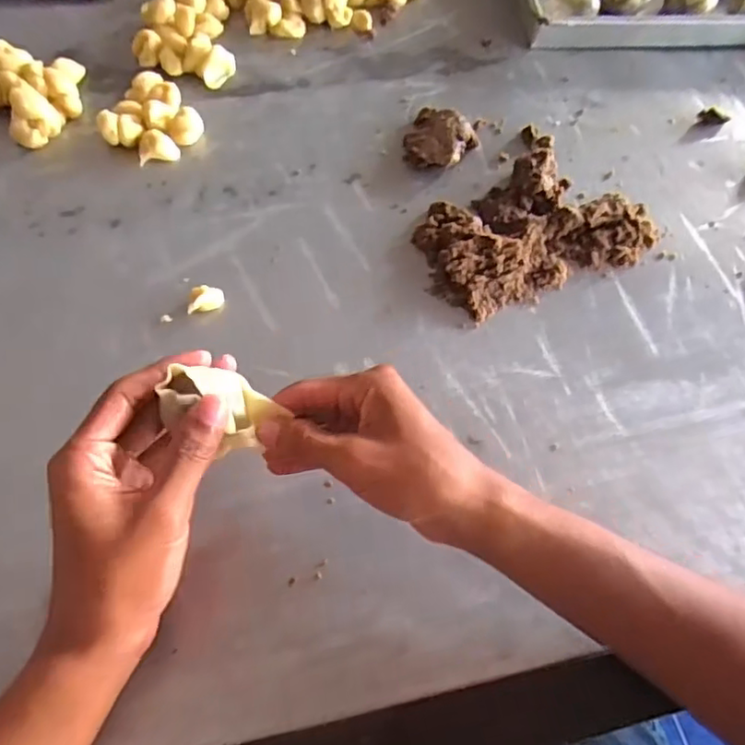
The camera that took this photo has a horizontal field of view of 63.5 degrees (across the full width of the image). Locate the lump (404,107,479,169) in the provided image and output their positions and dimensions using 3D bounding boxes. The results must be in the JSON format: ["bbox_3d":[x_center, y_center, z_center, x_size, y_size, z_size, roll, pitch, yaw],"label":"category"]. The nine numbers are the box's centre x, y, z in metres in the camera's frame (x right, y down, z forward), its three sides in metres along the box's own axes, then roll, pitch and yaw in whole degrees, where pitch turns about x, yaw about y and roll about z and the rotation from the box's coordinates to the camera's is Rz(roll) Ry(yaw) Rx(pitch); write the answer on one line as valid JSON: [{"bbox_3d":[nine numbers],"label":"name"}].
[{"bbox_3d":[0.048,-0.180,0.465,0.051,0.017,0.053,1,66,-3],"label":"lump"}]

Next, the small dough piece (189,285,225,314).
[{"bbox_3d":[-0.112,-0.049,0.403,0.024,0.011,0.014,-13,67,-9],"label":"small dough piece"}]

